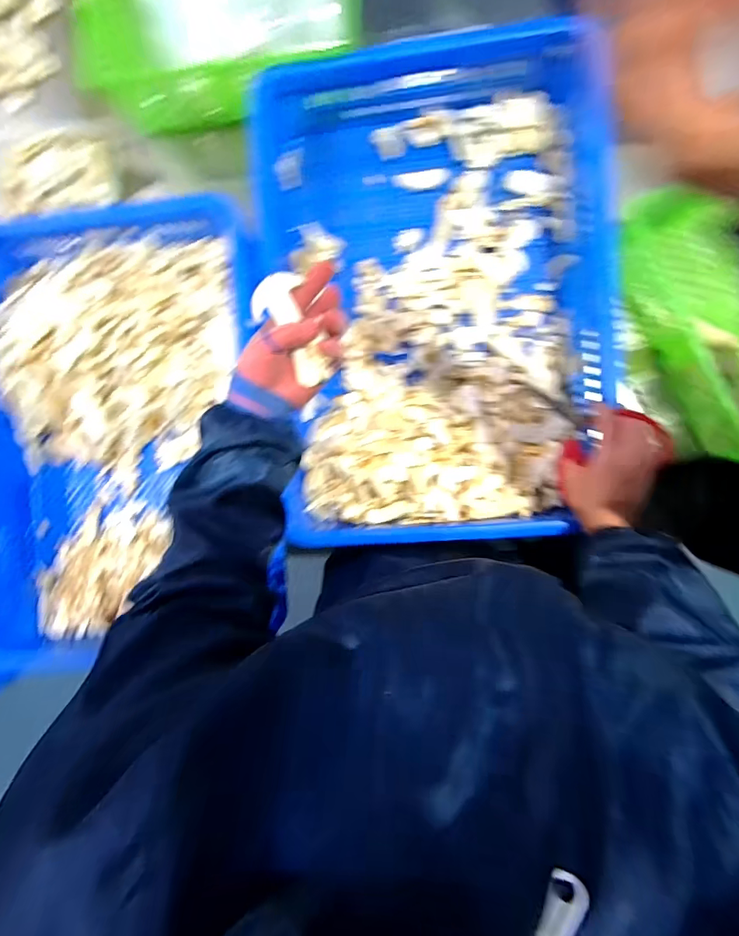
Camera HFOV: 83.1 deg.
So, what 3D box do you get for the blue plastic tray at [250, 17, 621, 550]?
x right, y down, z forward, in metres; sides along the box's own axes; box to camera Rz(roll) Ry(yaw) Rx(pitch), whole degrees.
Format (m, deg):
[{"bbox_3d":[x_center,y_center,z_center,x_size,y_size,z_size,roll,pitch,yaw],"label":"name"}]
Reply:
[{"bbox_3d":[0.078,-0.214,0.543,0.406,0.103,0.592,-4,92,5],"label":"blue plastic tray"}]

